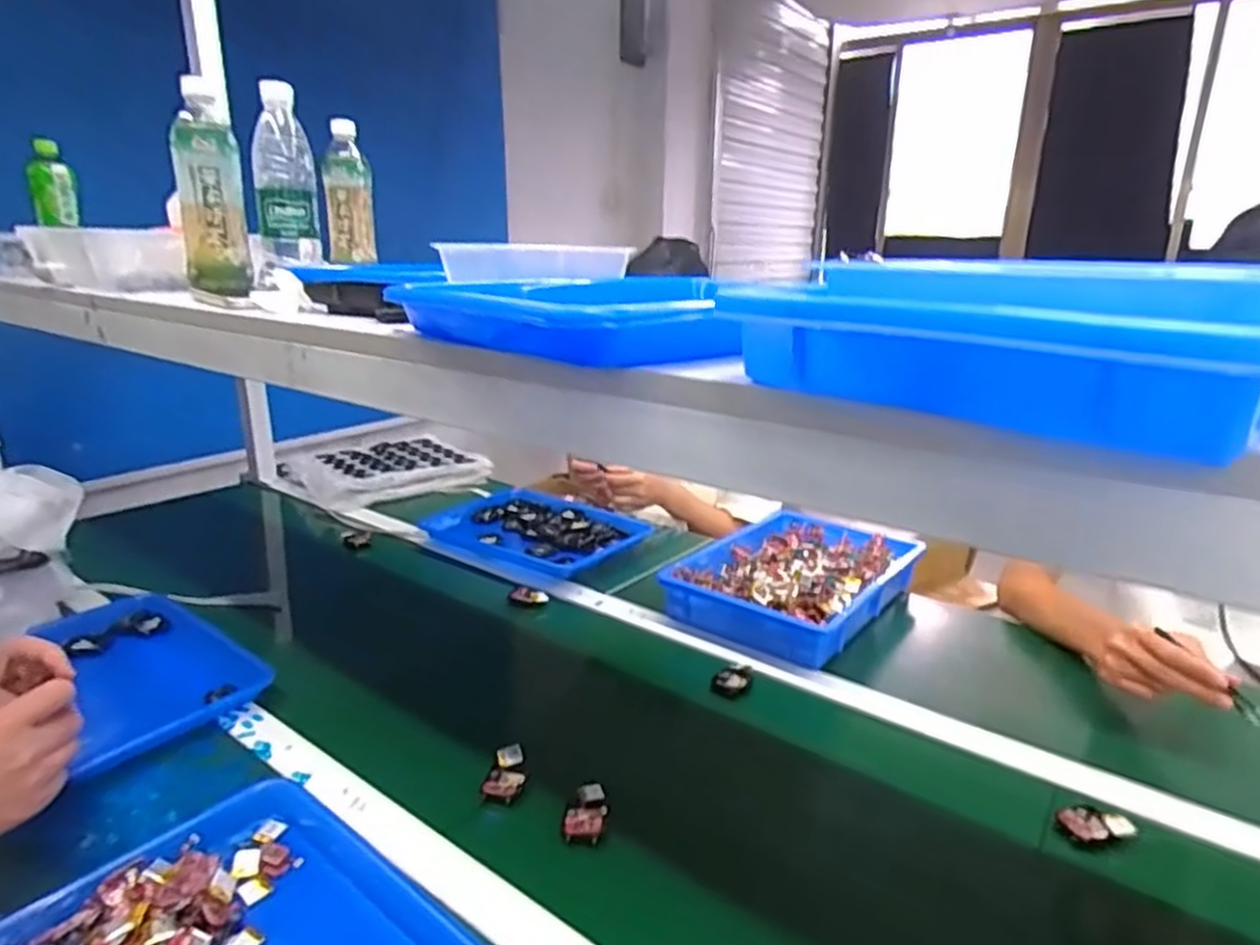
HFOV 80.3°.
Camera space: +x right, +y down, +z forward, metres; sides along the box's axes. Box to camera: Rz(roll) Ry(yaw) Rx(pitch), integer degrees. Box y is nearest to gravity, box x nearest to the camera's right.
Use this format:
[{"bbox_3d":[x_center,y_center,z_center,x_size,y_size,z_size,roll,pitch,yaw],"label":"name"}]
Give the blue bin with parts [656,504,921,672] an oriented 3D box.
[{"bbox_3d":[0.226,0.144,1.025,0.244,0.059,0.345,14,22,39],"label":"blue bin with parts"}]

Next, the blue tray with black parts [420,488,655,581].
[{"bbox_3d":[-0.156,0.087,1.203,0.333,0.035,0.220,12,21,36],"label":"blue tray with black parts"}]

